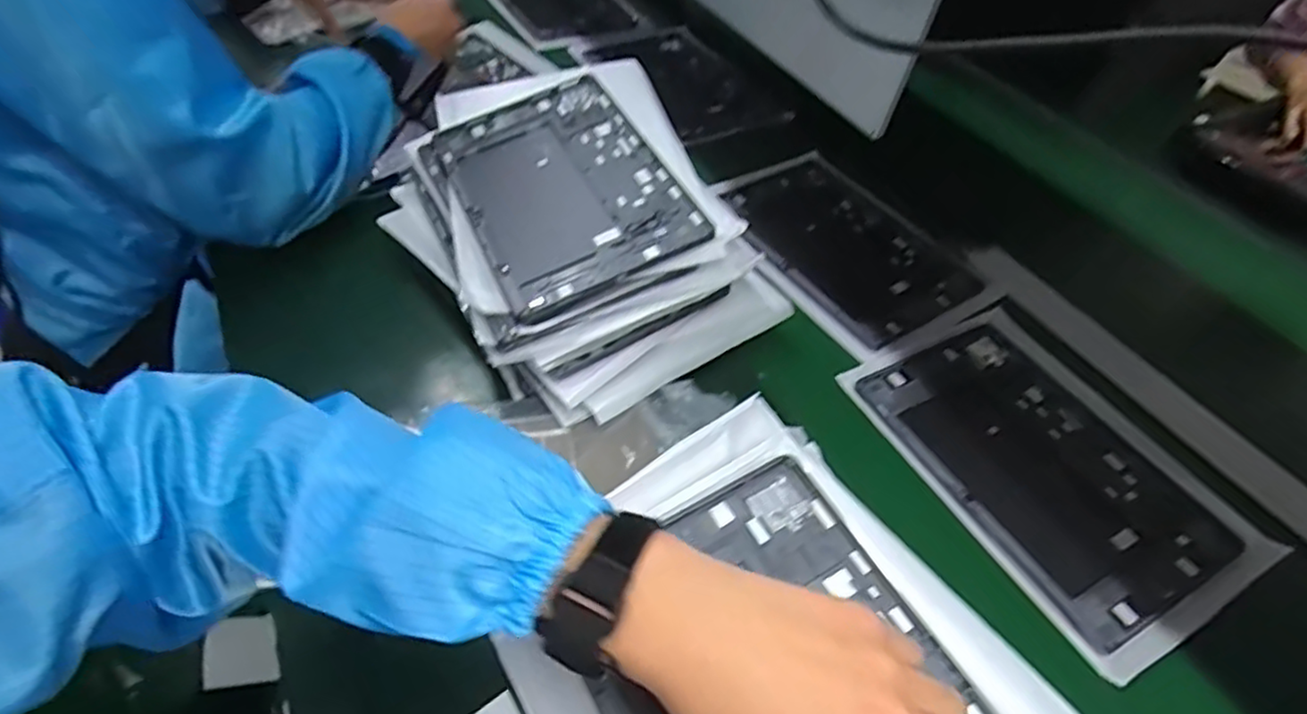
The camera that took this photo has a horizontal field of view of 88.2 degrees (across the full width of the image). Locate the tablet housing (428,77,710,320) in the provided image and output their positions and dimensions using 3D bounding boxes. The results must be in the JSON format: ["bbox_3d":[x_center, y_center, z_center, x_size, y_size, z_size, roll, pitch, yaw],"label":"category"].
[{"bbox_3d":[-0.079,-0.144,0.571,0.168,0.010,0.246,-27,58,-11],"label":"tablet housing"}]

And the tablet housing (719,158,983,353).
[{"bbox_3d":[0.201,-0.122,0.706,0.185,0.014,0.250,-26,56,-24],"label":"tablet housing"}]

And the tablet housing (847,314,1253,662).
[{"bbox_3d":[0.312,0.081,0.545,0.175,0.009,0.254,-21,54,-21],"label":"tablet housing"}]

